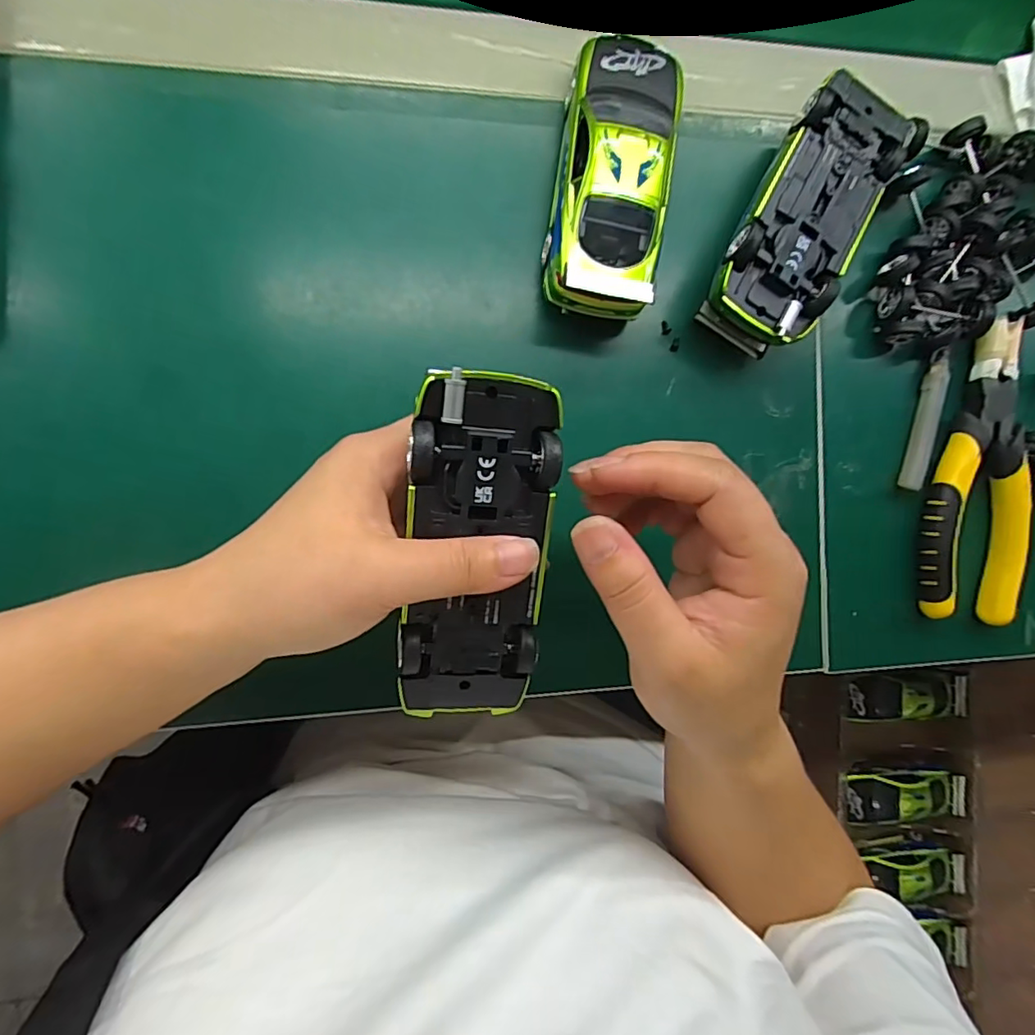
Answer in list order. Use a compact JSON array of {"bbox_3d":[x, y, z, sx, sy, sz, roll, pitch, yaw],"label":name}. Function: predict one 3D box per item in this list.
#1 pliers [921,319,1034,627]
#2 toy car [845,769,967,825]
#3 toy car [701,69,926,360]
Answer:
[{"bbox_3d":[0.251,-0.025,0.309,0.053,0.017,0.160,1,90,-9],"label":"pliers"},{"bbox_3d":[0.378,0.273,0.556,0.123,0.027,0.050,-3,91,-9],"label":"toy car"},{"bbox_3d":[0.142,-0.150,0.282,0.062,0.039,0.135,35,85,-8],"label":"toy car"}]

